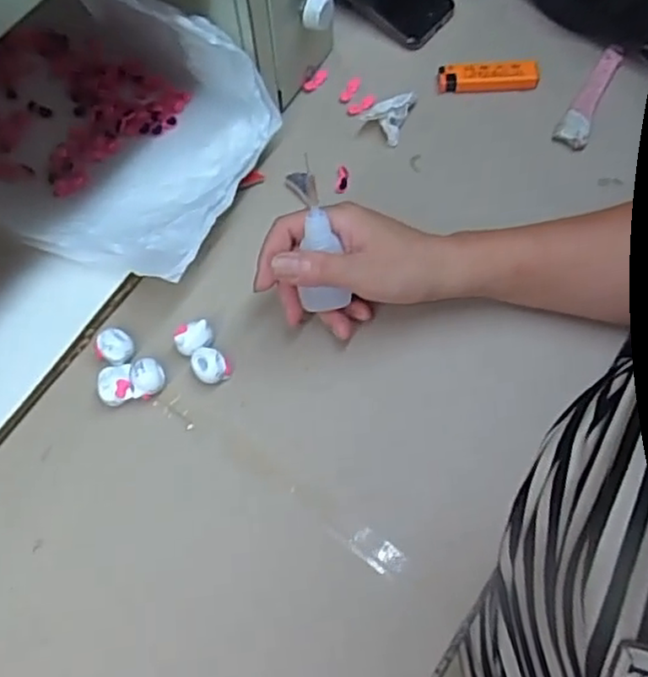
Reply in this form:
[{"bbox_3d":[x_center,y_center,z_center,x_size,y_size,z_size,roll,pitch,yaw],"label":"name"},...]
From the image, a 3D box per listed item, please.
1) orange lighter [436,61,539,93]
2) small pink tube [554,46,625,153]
[{"bbox_3d":[0.140,-0.222,0.571,0.084,0.019,0.020,-2,65,2],"label":"orange lighter"},{"bbox_3d":[0.222,-0.206,0.556,0.026,0.010,0.119,23,69,13],"label":"small pink tube"}]

